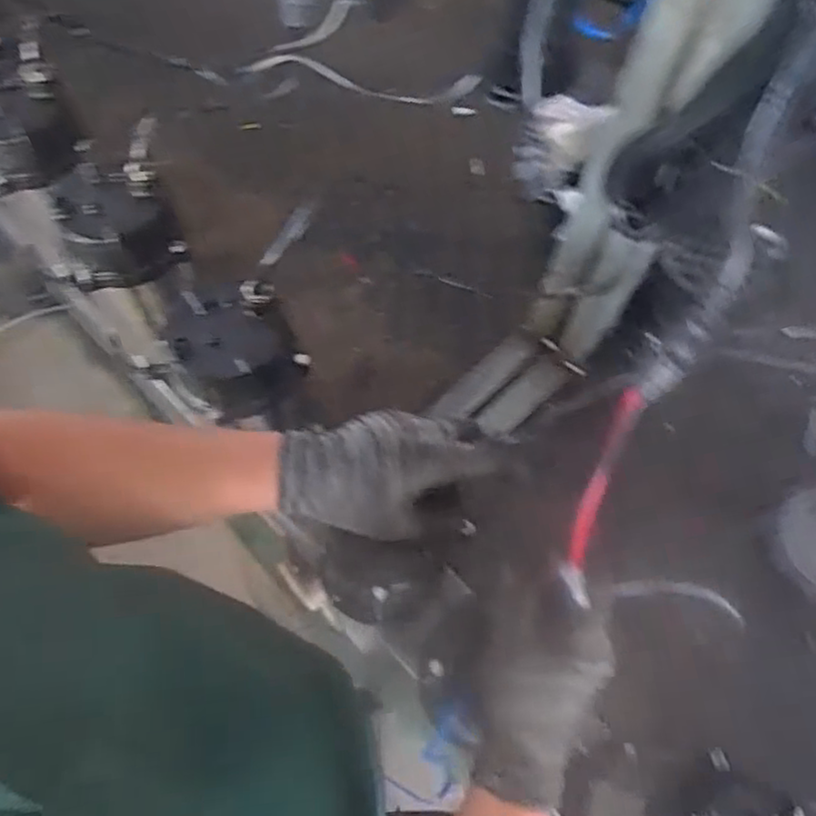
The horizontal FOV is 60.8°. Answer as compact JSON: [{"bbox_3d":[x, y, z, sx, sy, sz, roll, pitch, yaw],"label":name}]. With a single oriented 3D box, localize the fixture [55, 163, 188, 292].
[{"bbox_3d":[-0.293,-0.183,0.703,0.114,0.066,0.104,1,66,-2],"label":"fixture"}]

